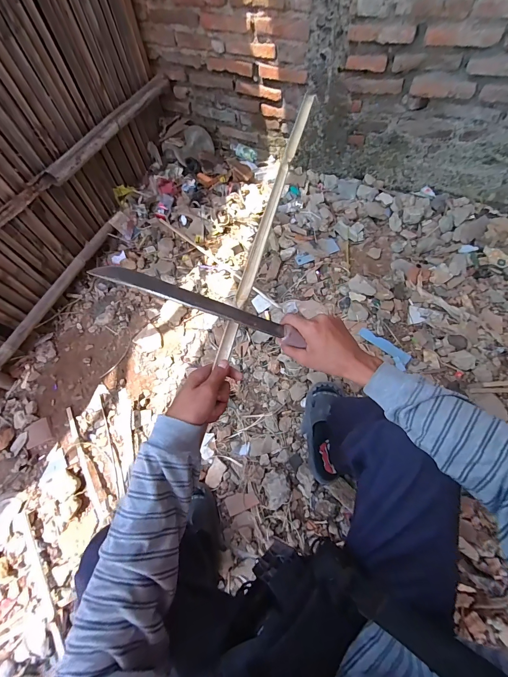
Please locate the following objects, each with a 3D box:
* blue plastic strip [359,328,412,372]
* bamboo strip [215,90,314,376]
[{"bbox_3d":[0.471,0.028,1.088,0.197,0.029,0.060,38,73,17],"label":"blue plastic strip"},{"bbox_3d":[0.035,-0.249,0.566,0.026,0.014,0.623,14,72,9],"label":"bamboo strip"}]

